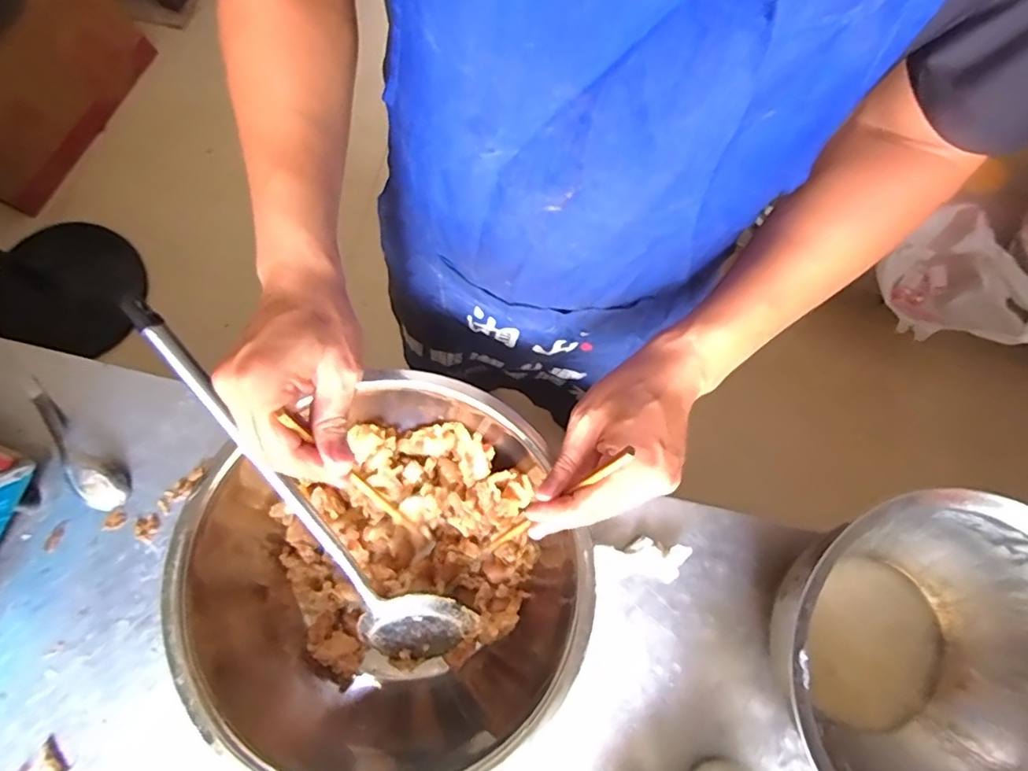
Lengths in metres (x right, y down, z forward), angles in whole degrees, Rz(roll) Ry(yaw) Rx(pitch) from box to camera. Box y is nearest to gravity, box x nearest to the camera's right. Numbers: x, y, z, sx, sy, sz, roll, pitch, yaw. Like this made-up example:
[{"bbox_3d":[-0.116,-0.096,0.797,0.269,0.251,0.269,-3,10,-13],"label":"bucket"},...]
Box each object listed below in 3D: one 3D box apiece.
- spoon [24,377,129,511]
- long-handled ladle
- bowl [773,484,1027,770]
[{"bbox_3d":[-0.463,0.063,0.563,0.045,0.029,0.165,-42,82,-9],"label":"spoon"},{"bbox_3d":[-0.183,0.100,0.471,0.087,0.071,0.400,-40,103,-9],"label":"long-handled ladle"},{"bbox_3d":[0.352,0.241,0.475,0.271,0.145,0.271,0,78,-1],"label":"bowl"}]

